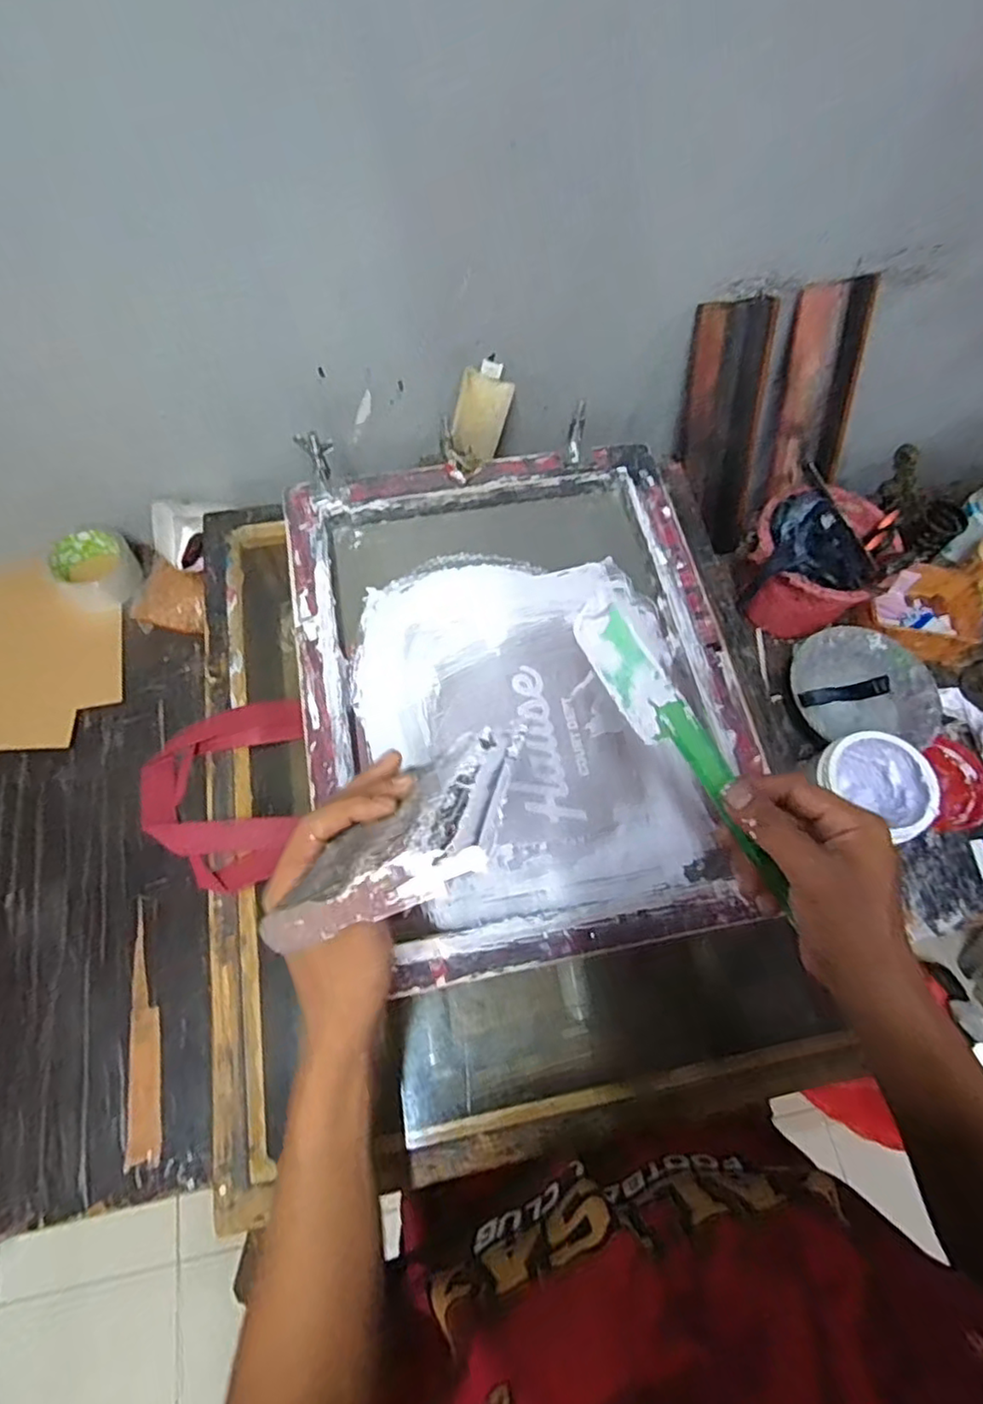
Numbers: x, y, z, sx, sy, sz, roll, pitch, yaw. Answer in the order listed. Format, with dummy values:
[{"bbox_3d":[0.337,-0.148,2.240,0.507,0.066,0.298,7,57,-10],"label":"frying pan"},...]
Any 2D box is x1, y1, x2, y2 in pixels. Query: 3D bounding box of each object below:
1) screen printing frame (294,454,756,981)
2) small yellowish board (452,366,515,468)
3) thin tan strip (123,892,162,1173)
[{"bbox_3d":[0.025,-0.016,0.581,0.363,0.046,0.452,-9,68,-5],"label":"screen printing frame"},{"bbox_3d":[-0.013,-0.309,0.732,0.054,0.095,0.008,14,36,-10],"label":"small yellowish board"},{"bbox_3d":[-0.322,0.300,0.612,0.029,0.005,0.217,-10,68,-6],"label":"thin tan strip"}]

